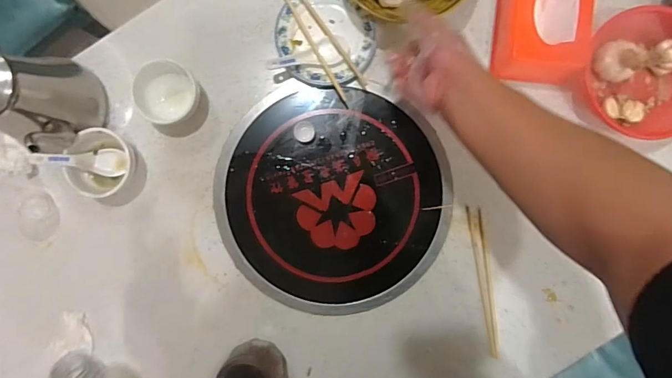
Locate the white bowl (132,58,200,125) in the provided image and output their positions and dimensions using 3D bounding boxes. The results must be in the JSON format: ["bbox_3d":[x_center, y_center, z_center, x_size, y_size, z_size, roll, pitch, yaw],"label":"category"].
[{"bbox_3d":[-0.257,-0.145,0.652,0.083,0.056,0.091,0,89,2],"label":"white bowl"}]

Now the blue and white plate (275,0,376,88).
[{"bbox_3d":[-0.019,-0.231,0.655,0.134,0.022,0.146,0,89,2],"label":"blue and white plate"}]

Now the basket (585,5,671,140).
[{"bbox_3d":[0.465,-0.171,0.640,0.173,0.061,0.187,0,89,2],"label":"basket"}]

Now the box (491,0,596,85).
[{"bbox_3d":[0.299,-0.242,0.623,0.112,0.081,0.163,6,89,2],"label":"box"}]

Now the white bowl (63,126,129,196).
[{"bbox_3d":[-0.351,-0.038,0.644,0.091,0.052,0.097,0,89,2],"label":"white bowl"}]

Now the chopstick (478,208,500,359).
[{"bbox_3d":[0.239,0.145,0.660,0.011,0.006,0.229,-7,89,1],"label":"chopstick"}]

